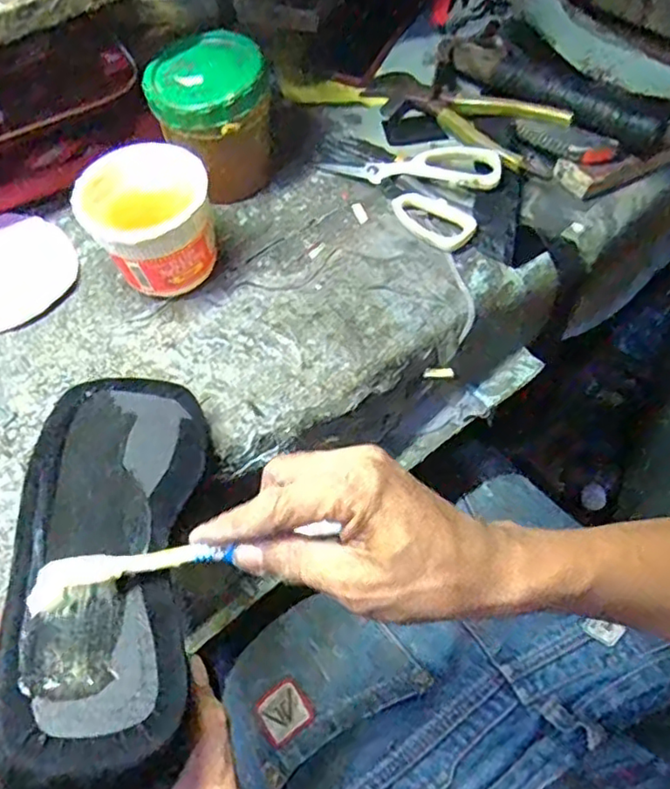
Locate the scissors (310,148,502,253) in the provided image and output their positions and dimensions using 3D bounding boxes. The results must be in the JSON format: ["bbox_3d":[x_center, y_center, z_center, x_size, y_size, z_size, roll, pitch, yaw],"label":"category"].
[{"bbox_3d":[0.069,-0.194,0.543,0.148,0.021,0.097,33,65,17],"label":"scissors"}]

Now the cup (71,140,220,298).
[{"bbox_3d":[-0.137,-0.124,0.472,0.091,0.089,0.082,-8,61,-5],"label":"cup"}]

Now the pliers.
[{"bbox_3d":[0.113,-0.264,0.570,0.190,0.032,0.070,33,65,17],"label":"pliers"}]

